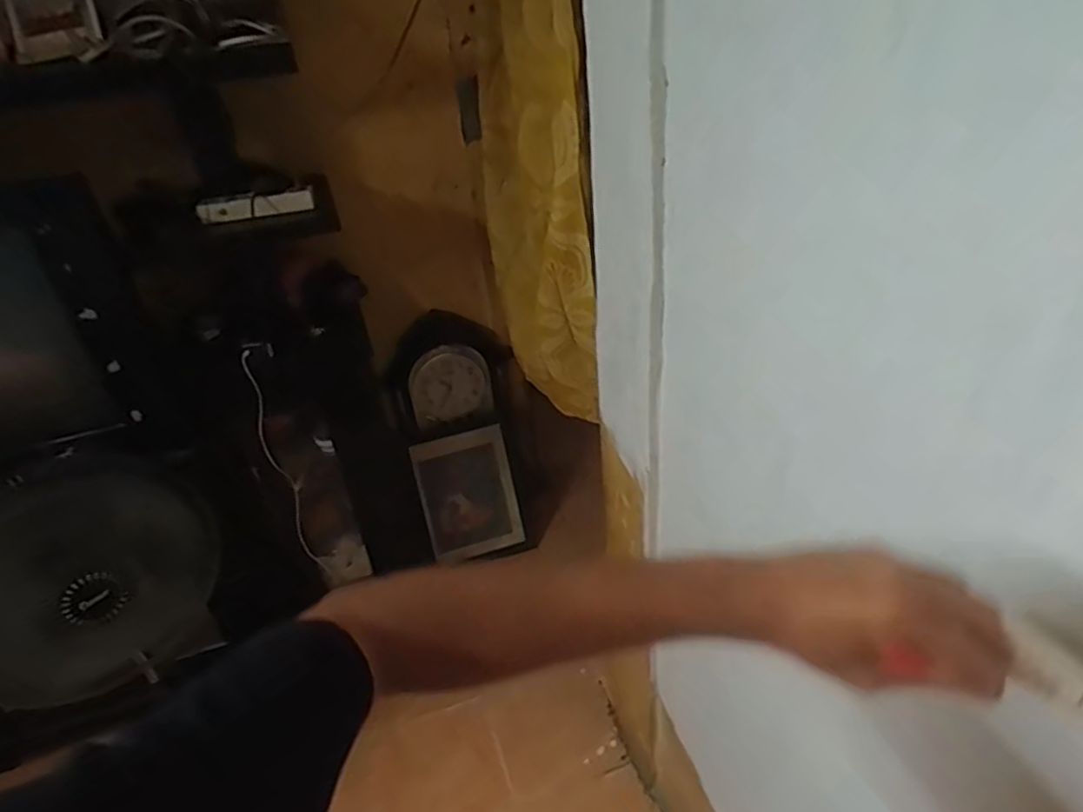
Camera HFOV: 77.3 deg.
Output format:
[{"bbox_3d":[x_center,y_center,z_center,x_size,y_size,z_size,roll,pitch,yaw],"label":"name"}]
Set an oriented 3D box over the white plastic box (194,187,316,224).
[{"bbox_3d":[-0.572,-0.401,1.361,0.227,0.048,0.047,-15,34,-13],"label":"white plastic box"}]

